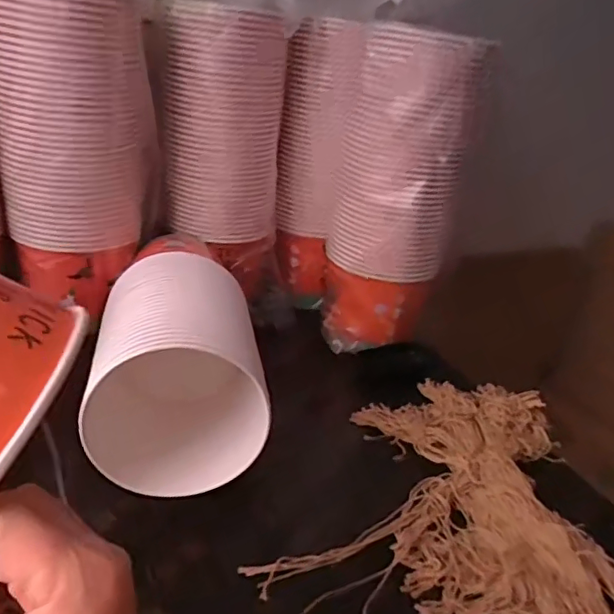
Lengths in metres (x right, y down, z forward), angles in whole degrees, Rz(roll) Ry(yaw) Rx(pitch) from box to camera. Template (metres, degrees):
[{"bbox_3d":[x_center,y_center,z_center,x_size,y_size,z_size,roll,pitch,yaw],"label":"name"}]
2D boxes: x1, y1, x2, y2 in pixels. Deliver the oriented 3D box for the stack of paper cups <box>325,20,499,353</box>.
[{"bbox_3d":[0.116,-0.137,0.727,0.146,0.386,0.106,1,27,-12],"label":"stack of paper cups"}]

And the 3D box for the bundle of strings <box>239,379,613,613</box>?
[{"bbox_3d":[0.125,0.187,0.561,0.345,0.040,0.378,4,26,-6],"label":"bundle of strings"}]

